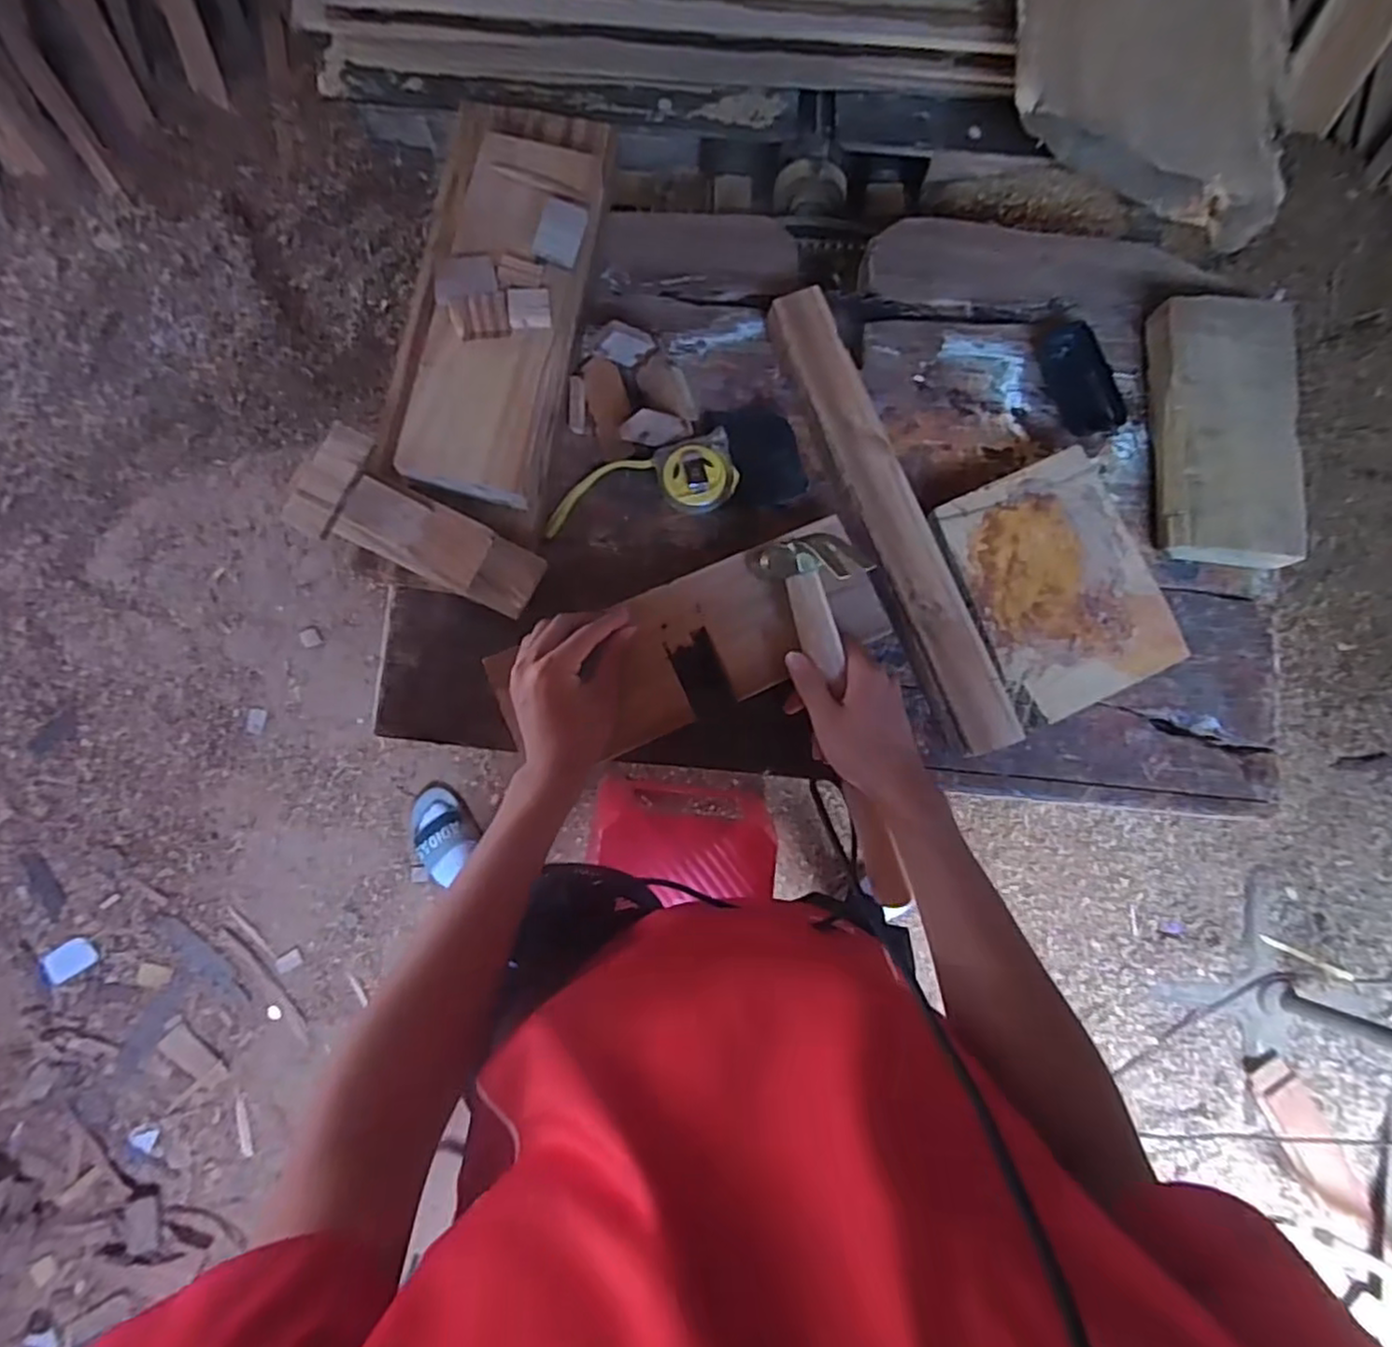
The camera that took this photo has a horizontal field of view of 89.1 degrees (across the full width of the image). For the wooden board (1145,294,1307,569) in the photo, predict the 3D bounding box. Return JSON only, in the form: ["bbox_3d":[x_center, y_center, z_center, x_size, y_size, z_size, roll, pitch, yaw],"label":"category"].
[{"bbox_3d":[0.494,-0.224,0.657,0.120,0.037,0.246,6,82,-2],"label":"wooden board"}]

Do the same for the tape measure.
[{"bbox_3d":[-0.049,-0.164,0.631,0.173,0.030,0.066,-16,83,-5],"label":"tape measure"}]

